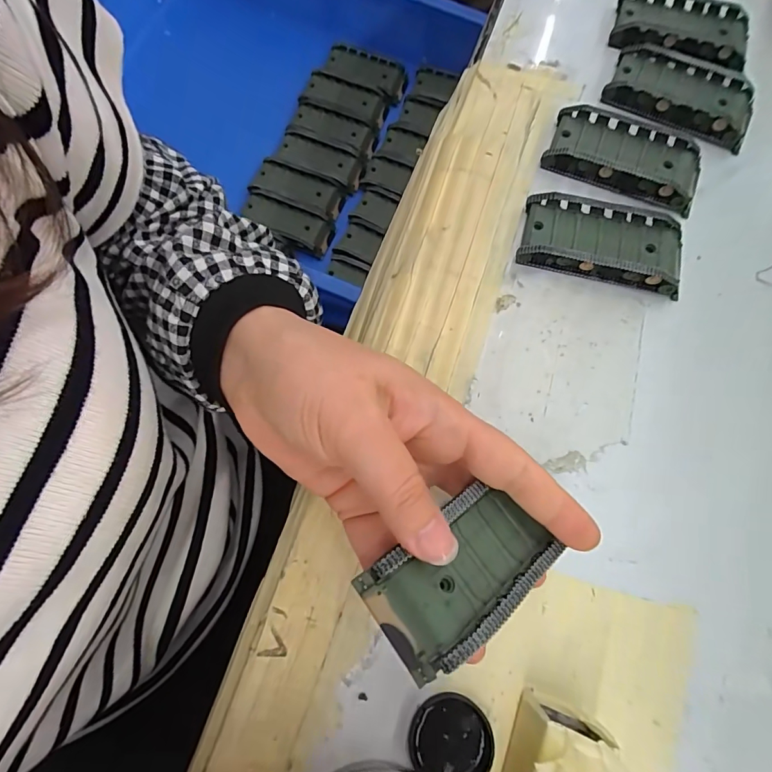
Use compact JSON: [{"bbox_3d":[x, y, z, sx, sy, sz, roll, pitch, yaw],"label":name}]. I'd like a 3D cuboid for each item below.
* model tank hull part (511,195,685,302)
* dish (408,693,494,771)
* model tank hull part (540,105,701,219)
[{"bbox_3d":[0.129,-0.086,0.262,0.092,0.019,0.045,12,73,2],"label":"model tank hull part"},{"bbox_3d":[0.028,0.156,0.193,0.035,0.006,0.035,0,73,-1],"label":"dish"},{"bbox_3d":[0.153,-0.146,0.281,0.095,0.015,0.048,25,74,6],"label":"model tank hull part"}]

